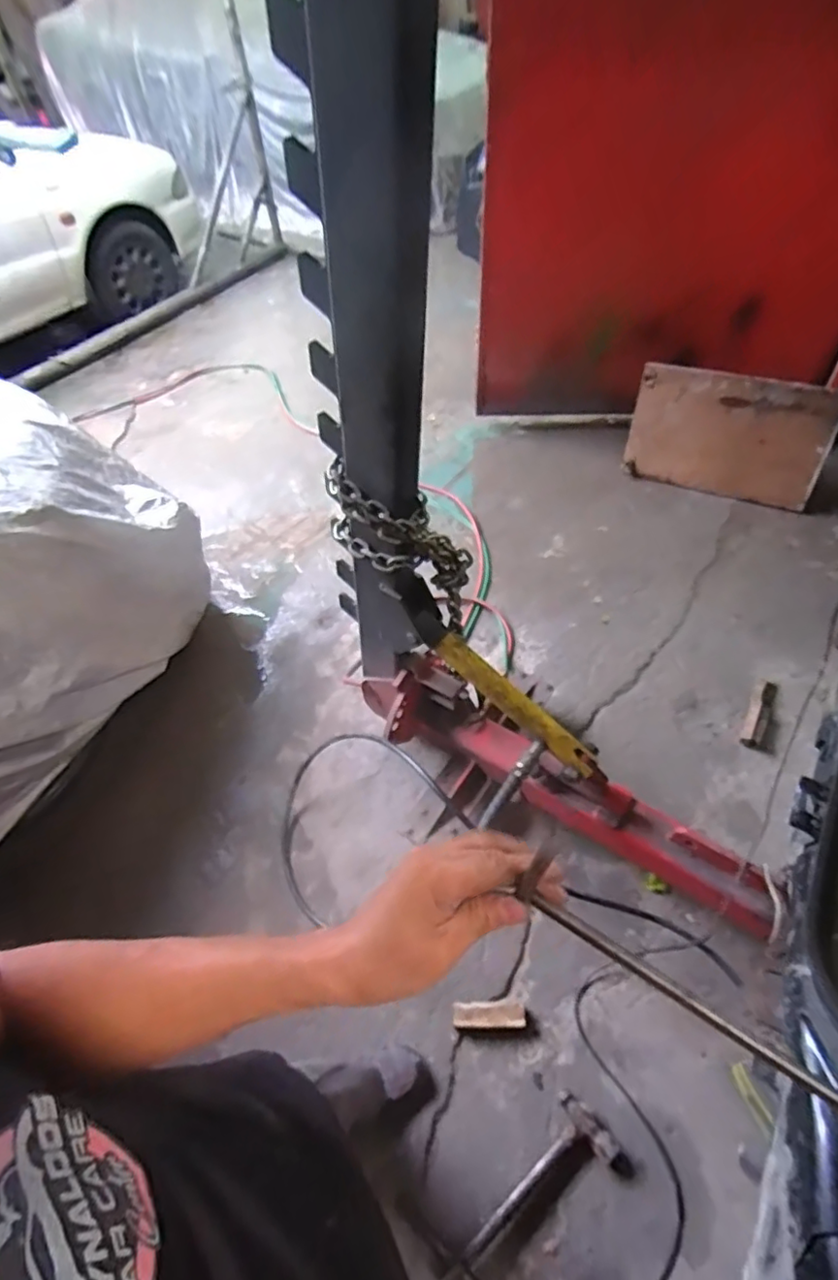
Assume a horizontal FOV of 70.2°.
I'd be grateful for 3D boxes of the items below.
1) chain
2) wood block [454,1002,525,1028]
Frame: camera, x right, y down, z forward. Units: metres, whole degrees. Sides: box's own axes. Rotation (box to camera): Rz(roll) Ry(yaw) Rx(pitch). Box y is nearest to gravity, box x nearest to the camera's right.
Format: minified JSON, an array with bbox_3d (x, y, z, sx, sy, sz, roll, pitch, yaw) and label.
[{"bbox_3d":[-0.021,-0.150,1.097,0.190,0.411,0.096,-26,37,41],"label":"chain"},{"bbox_3d":[0.140,0.751,1.194,0.143,0.051,0.051,-4,51,1],"label":"wood block"}]

